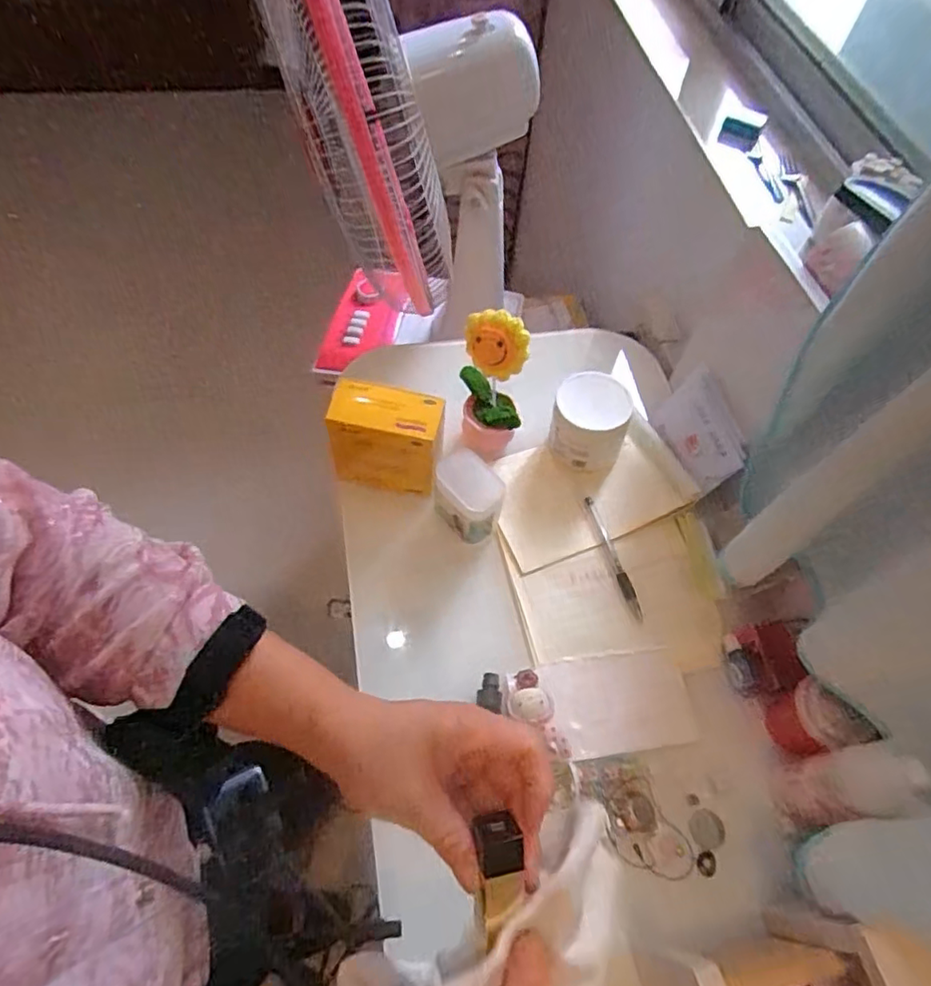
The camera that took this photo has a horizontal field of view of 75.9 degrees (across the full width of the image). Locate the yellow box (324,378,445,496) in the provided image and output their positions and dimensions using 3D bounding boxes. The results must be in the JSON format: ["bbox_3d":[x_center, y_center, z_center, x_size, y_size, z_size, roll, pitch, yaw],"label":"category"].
[{"bbox_3d":[-0.076,-0.052,0.573,0.101,0.097,0.052,11,60,3],"label":"yellow box"}]

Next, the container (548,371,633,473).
[{"bbox_3d":[0.124,-0.072,0.592,0.073,0.090,0.064,17,60,6],"label":"container"}]

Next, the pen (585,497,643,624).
[{"bbox_3d":[0.144,0.062,0.578,0.011,0.008,0.127,-13,61,-11],"label":"pen"}]

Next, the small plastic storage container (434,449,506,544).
[{"bbox_3d":[0.002,0.009,0.552,0.045,0.075,0.061,-36,68,-22],"label":"small plastic storage container"}]

